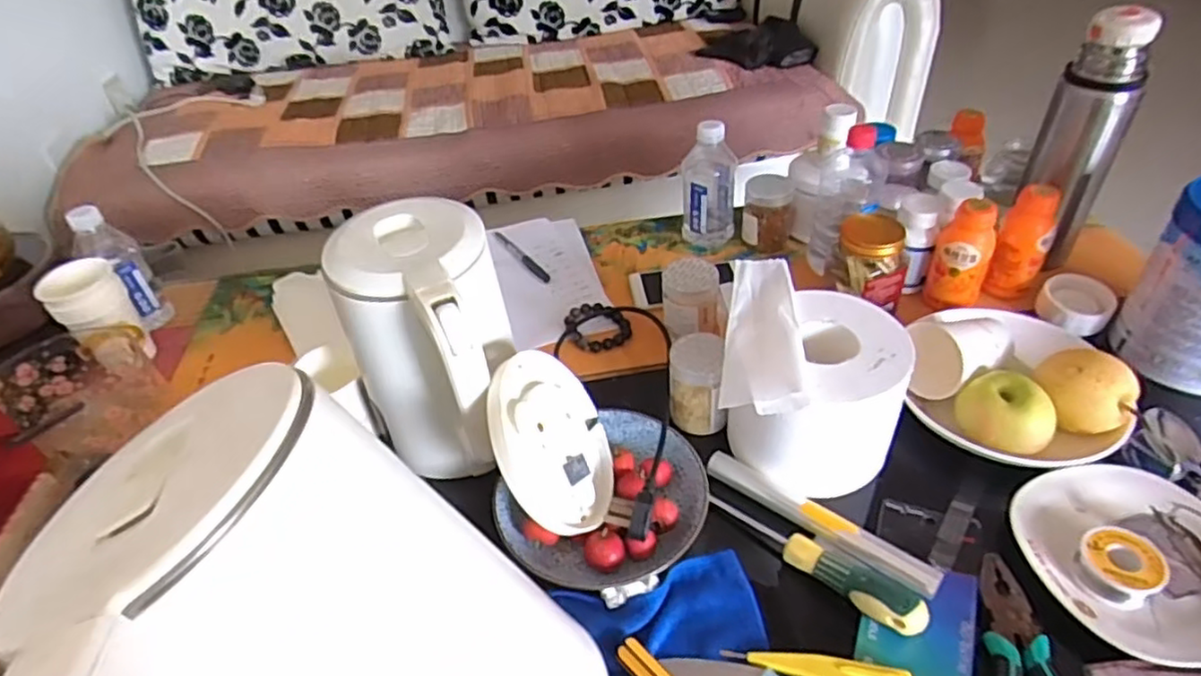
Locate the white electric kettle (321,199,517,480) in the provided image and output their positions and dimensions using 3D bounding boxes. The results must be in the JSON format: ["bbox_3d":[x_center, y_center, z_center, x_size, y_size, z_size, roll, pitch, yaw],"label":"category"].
[{"bbox_3d":[-0.137,0.021,0.600,0.136,0.221,0.172,-22,43,-19],"label":"white electric kettle"}]

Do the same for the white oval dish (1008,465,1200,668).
[{"bbox_3d":[0.422,0.171,0.540,0.156,0.034,0.169,-21,43,-18],"label":"white oval dish"}]

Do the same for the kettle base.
[{"bbox_3d":[-0.037,0.084,0.557,0.016,0.146,0.144,-26,9,27],"label":"kettle base"}]

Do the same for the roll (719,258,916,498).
[{"bbox_3d":[0.190,0.034,0.621,0.148,0.126,0.178,6,41,12],"label":"roll"}]

